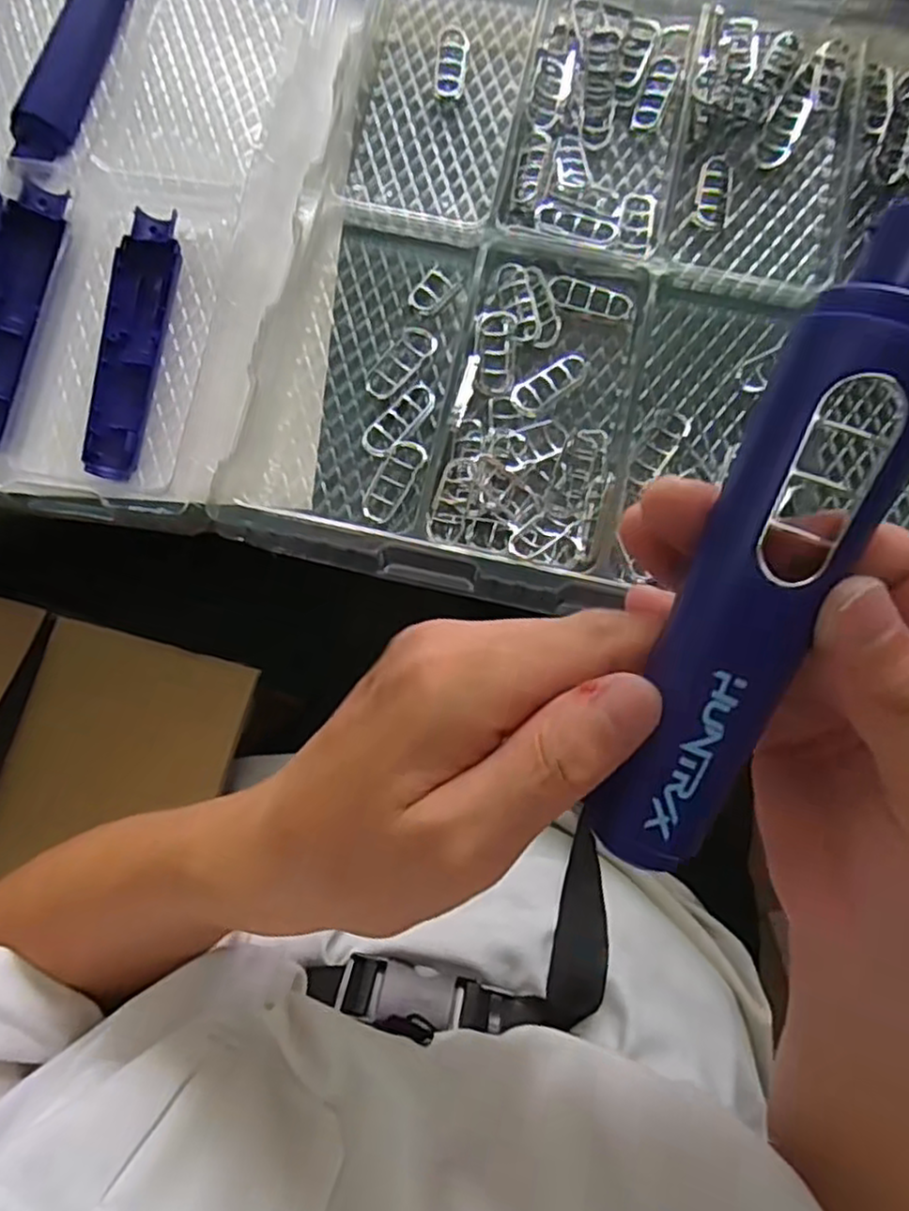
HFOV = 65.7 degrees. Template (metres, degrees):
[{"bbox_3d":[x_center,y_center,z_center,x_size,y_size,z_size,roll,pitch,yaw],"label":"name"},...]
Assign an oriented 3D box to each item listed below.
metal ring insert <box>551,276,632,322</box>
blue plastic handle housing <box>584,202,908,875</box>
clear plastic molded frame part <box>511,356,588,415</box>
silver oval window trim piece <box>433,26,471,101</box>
[{"bbox_3d":[0.085,-0.192,0.440,0.053,0.008,0.019,14,104,-1],"label":"metal ring insert"},{"bbox_3d":[0.080,-0.010,0.173,0.036,0.016,0.171,22,99,6],"label":"blue plastic handle housing"},{"bbox_3d":[0.059,-0.136,0.428,0.054,0.009,0.018,-39,82,-6],"label":"clear plastic molded frame part"},{"bbox_3d":[-0.001,-0.371,0.479,0.021,0.004,0.058,6,80,2],"label":"silver oval window trim piece"}]

